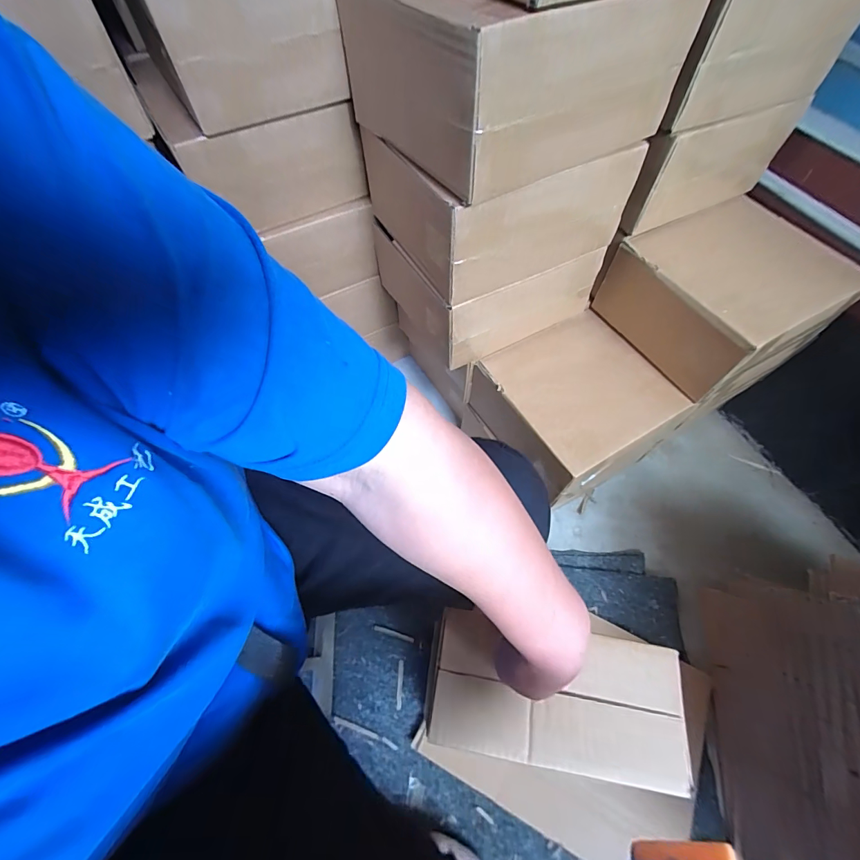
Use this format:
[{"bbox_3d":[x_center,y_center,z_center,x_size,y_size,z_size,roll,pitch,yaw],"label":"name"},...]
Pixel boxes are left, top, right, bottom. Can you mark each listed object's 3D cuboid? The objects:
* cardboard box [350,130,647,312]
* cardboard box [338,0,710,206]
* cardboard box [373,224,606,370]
[{"bbox_3d":[0.078,-0.311,0.508,0.238,0.130,0.231,-26,66,-14],"label":"cardboard box"},{"bbox_3d":[0.078,-0.372,0.394,0.235,0.123,0.227,-27,66,-15],"label":"cardboard box"},{"bbox_3d":[0.077,-0.246,0.607,0.261,0.136,0.222,-26,66,-14],"label":"cardboard box"}]

